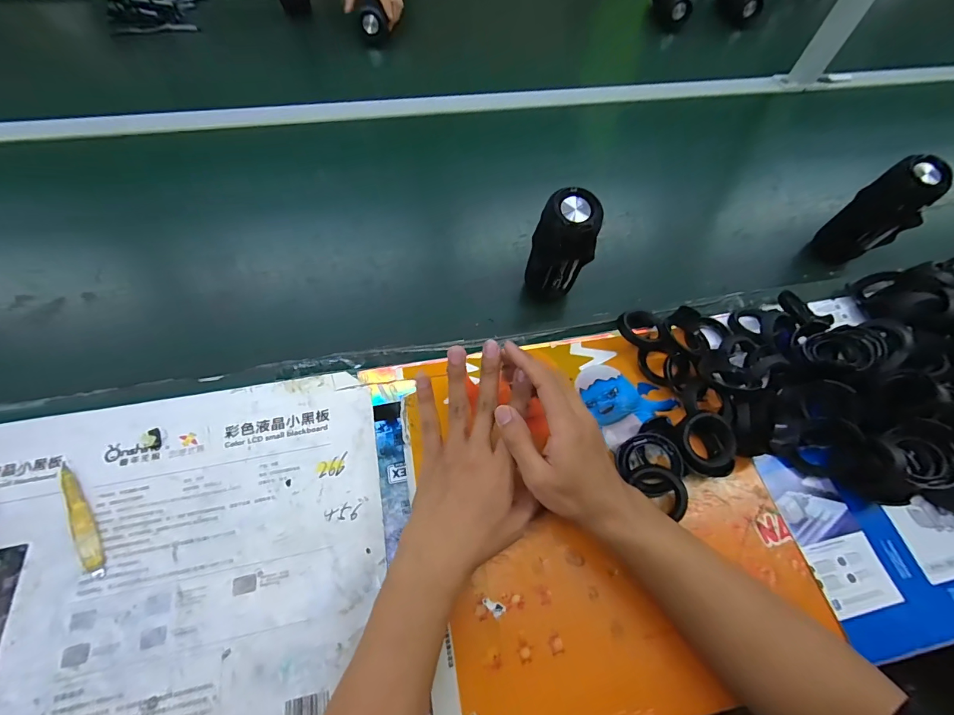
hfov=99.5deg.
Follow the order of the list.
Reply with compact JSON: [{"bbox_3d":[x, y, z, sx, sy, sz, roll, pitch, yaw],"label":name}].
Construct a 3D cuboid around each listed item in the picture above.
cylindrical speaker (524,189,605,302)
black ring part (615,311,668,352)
[{"bbox_3d":[0.103,-0.126,0.491,0.069,0.140,0.056,24,62,10],"label":"cylindrical speaker"},{"bbox_3d":[0.203,-0.034,0.502,0.060,0.036,0.056,29,63,12],"label":"black ring part"}]

